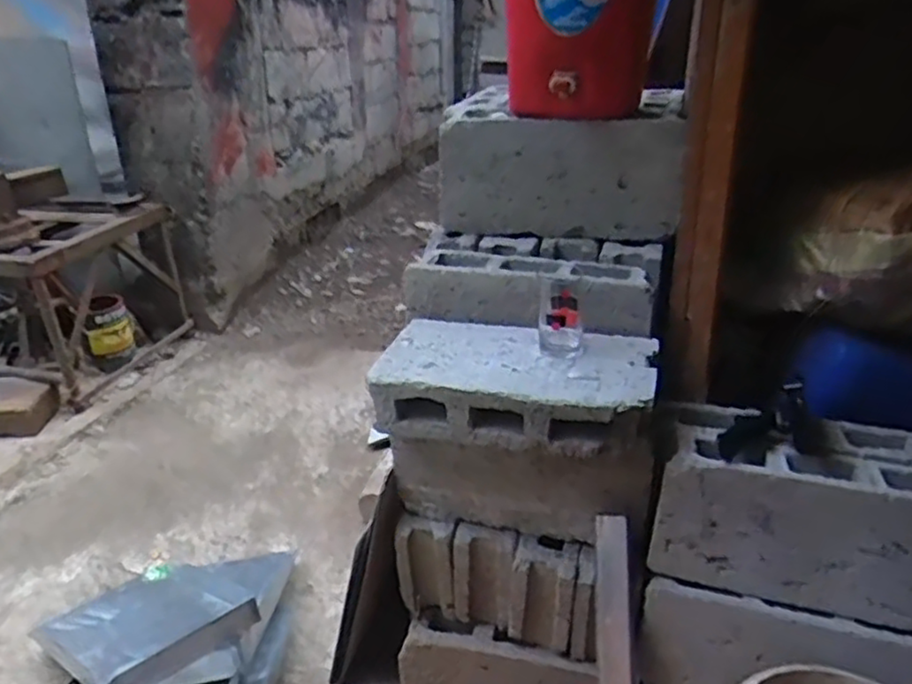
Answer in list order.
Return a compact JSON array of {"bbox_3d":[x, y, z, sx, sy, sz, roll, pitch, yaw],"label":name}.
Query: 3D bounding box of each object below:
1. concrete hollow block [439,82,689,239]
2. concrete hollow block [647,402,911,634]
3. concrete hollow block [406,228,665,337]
[{"bbox_3d":[0.186,-0.304,1.217,0.397,0.196,0.189,5,24,13],"label":"concrete hollow block"},{"bbox_3d":[0.501,0.232,0.998,0.394,0.195,0.205,7,24,16],"label":"concrete hollow block"},{"bbox_3d":[0.125,-0.098,1.140,0.398,0.103,0.180,5,24,12],"label":"concrete hollow block"}]

